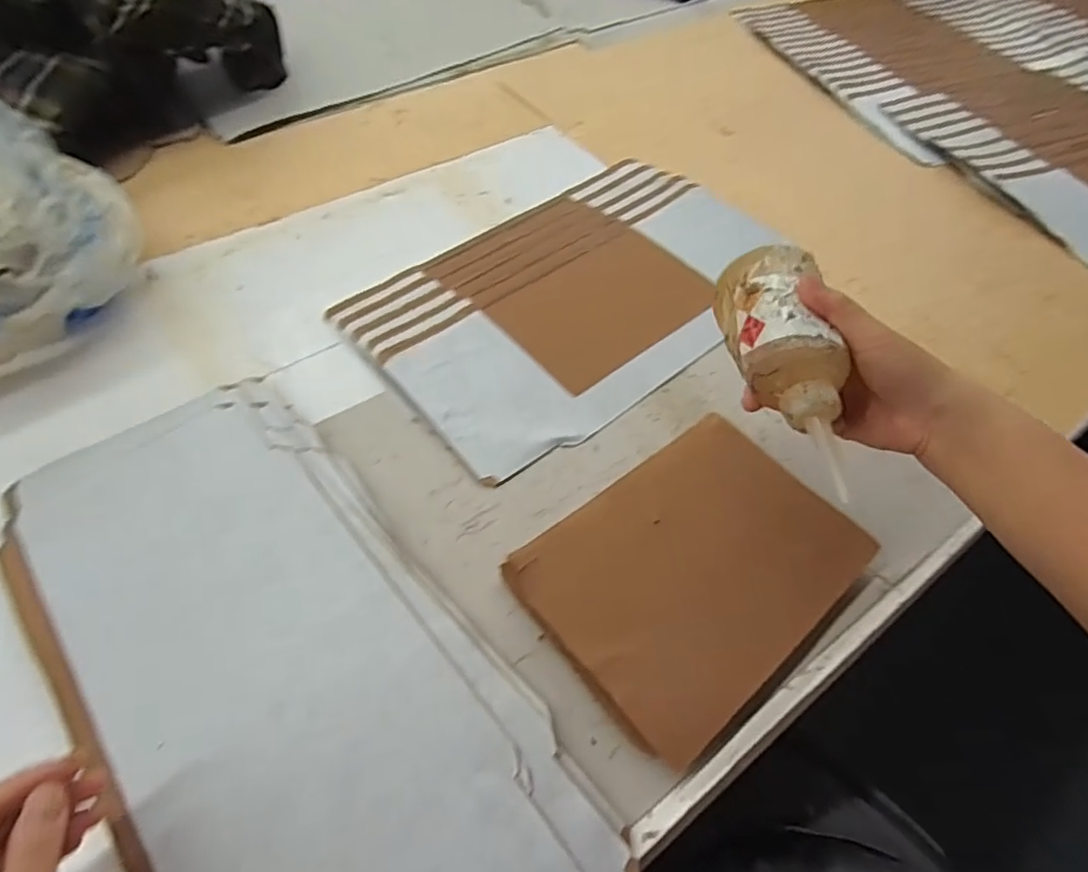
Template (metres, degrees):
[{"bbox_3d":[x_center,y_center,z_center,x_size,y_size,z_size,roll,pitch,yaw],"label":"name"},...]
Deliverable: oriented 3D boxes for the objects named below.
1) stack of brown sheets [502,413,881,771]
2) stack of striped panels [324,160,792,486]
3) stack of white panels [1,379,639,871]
[{"bbox_3d":[0.100,0.087,0.392,0.207,0.014,0.152,-33,64,-20],"label":"stack of brown sheets"},{"bbox_3d":[0.036,-0.145,0.556,0.403,0.011,0.257,-35,64,-21],"label":"stack of striped panels"},{"bbox_3d":[-0.165,0.142,0.353,0.213,0.020,0.448,-36,63,-21],"label":"stack of white panels"}]

